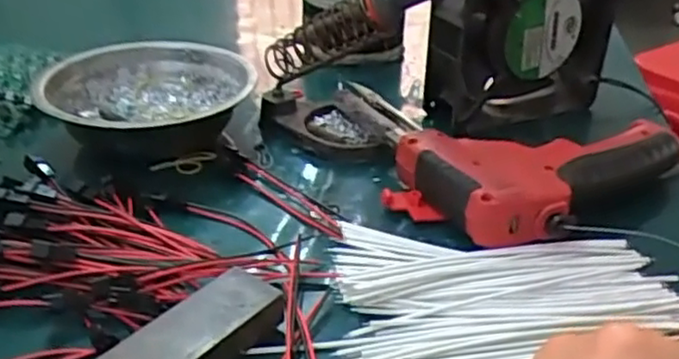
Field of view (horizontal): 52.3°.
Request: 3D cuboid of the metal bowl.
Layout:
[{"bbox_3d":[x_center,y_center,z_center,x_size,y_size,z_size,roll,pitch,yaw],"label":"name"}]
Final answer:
[{"bbox_3d":[-0.121,-0.056,0.443,0.123,0.034,0.139,-6,32,-14],"label":"metal bowl"}]

